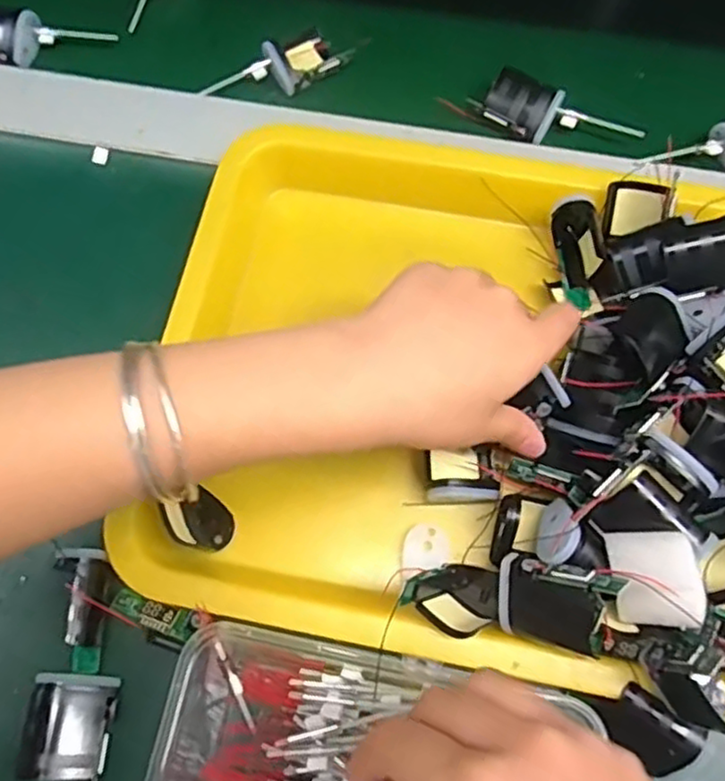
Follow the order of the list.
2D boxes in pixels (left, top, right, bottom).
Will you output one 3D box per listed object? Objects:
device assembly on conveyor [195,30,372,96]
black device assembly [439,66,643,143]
[{"bbox_3d":[-0.048,-0.205,0.440,0.106,0.025,0.040,-34,74,-12],"label":"device assembly on conveyor"},{"bbox_3d":[0.108,-0.166,0.413,0.113,0.026,0.029,25,72,8],"label":"black device assembly"}]

